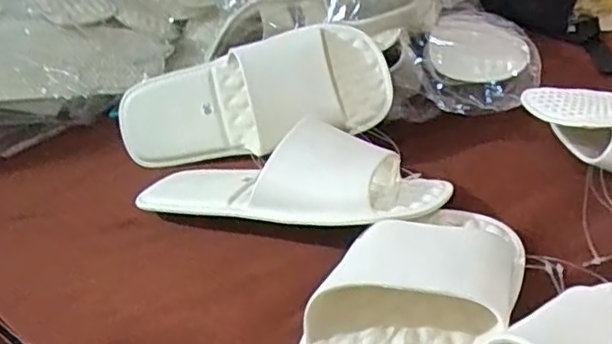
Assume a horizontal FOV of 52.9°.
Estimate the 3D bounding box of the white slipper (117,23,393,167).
[{"bbox_3d":[-0.051,-0.062,0.533,0.242,0.095,0.057,-12,2,7],"label":"white slipper"}]

